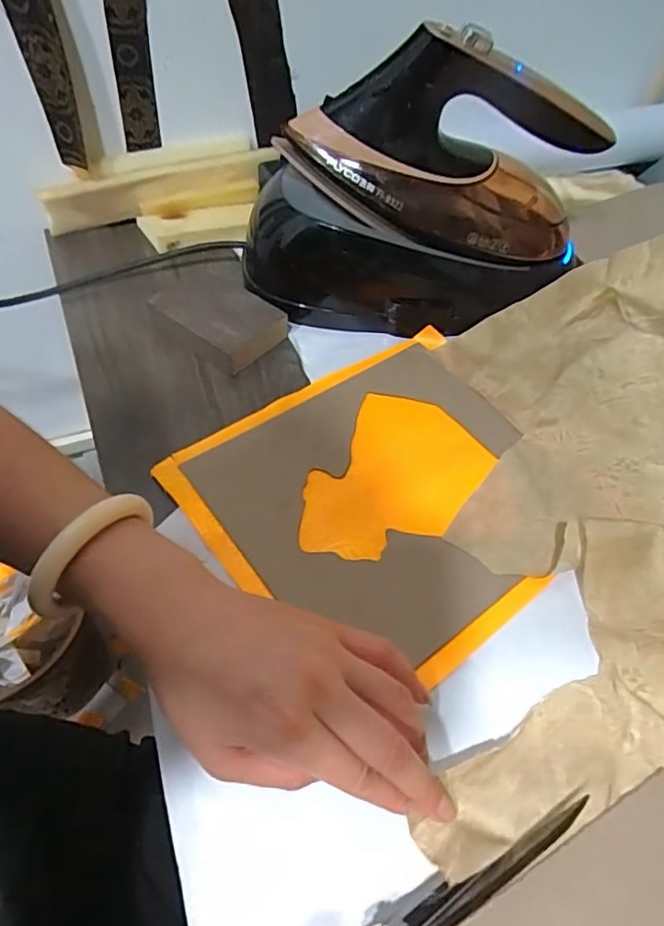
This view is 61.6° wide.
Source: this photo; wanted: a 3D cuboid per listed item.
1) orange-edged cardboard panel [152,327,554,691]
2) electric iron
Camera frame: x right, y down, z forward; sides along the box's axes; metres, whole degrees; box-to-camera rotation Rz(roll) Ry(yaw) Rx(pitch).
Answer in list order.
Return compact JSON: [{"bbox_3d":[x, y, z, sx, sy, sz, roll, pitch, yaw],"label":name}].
[{"bbox_3d":[0.043,0.018,0.395,0.245,0.012,0.220,-32,60,-23],"label":"orange-edged cardboard panel"},{"bbox_3d":[0.069,-0.210,0.446,0.284,0.184,0.117,2,53,-2],"label":"electric iron"}]

